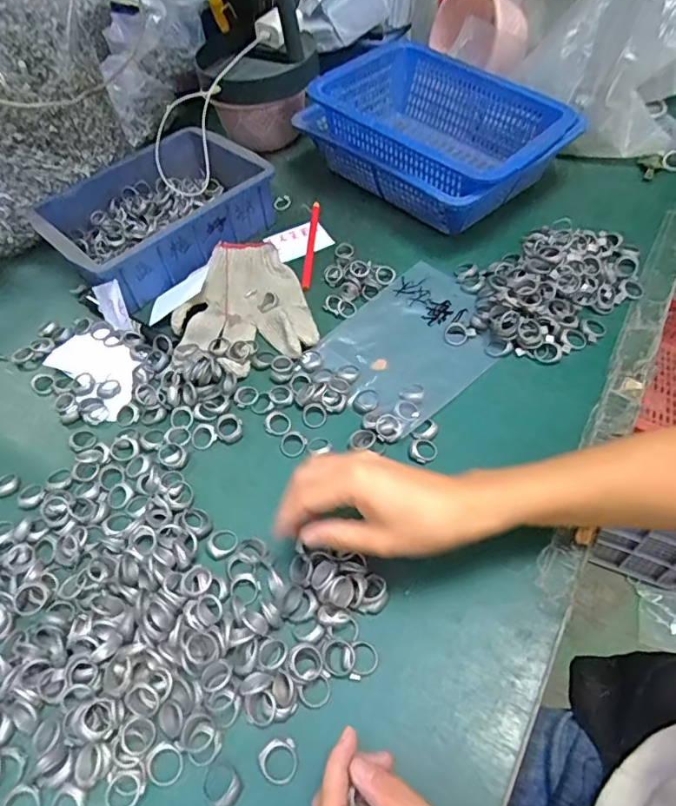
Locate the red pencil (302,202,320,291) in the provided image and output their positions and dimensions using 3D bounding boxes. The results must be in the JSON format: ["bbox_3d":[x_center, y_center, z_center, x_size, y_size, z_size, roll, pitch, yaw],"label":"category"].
[{"bbox_3d":[-0.032,-0.184,0.637,0.011,0.011,0.155,0,54,5],"label":"red pencil"}]

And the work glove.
[{"bbox_3d":[-0.107,-0.111,0.575,0.138,0.020,0.196,-17,54,-8],"label":"work glove"}]

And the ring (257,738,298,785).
[{"bbox_3d":[-0.036,0.217,0.328,0.023,0.004,0.023,-2,53,3],"label":"ring"}]

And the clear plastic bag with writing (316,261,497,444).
[{"bbox_3d":[0.076,-0.063,0.528,0.179,0.009,0.145,-39,57,-22],"label":"clear plastic bag with writing"}]

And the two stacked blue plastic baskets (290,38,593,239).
[{"bbox_3d":[0.110,-0.322,0.652,0.193,0.103,0.294,-40,60,-22],"label":"two stacked blue plastic baskets"}]

